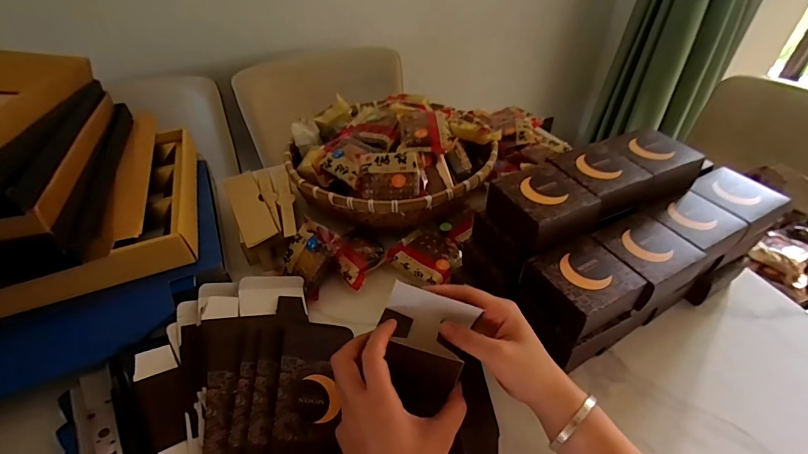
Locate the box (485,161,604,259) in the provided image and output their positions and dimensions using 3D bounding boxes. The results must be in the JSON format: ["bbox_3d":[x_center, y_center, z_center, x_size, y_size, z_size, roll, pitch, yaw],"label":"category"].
[{"bbox_3d":[0.157,-0.021,0.449,0.092,0.050,0.090,-20,45,-18],"label":"box"}]

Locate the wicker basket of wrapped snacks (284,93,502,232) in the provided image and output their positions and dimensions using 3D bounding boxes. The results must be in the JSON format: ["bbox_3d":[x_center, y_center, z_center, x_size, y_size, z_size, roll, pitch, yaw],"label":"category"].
[{"bbox_3d":[-0.019,-0.133,0.680,0.338,0.124,0.321,-2,42,2],"label":"wicker basket of wrapped snacks"}]

